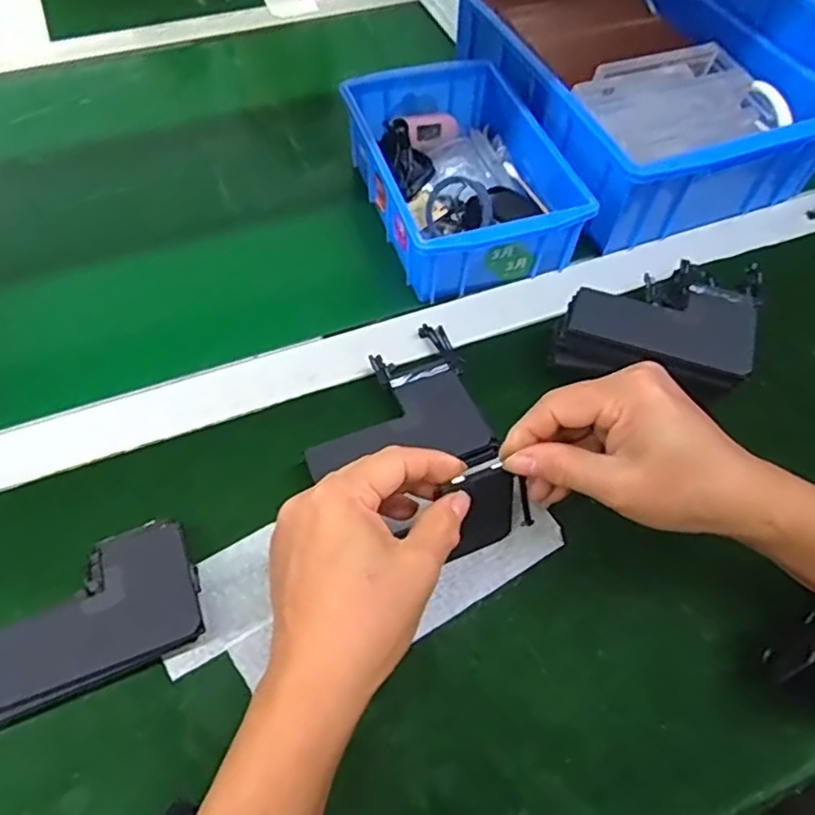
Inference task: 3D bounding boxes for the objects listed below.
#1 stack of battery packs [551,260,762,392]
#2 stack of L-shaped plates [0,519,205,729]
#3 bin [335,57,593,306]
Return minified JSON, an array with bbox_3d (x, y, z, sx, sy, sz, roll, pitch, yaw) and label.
[{"bbox_3d":[0.169,-0.060,0.435,0.112,0.053,0.125,22,59,11],"label":"stack of battery packs"},{"bbox_3d":[-0.162,0.109,0.327,0.113,0.025,0.069,-25,62,-17],"label":"stack of L-shaped plates"},{"bbox_3d":[0.039,-0.184,0.504,0.136,0.060,0.204,-14,59,-11],"label":"bin"}]

